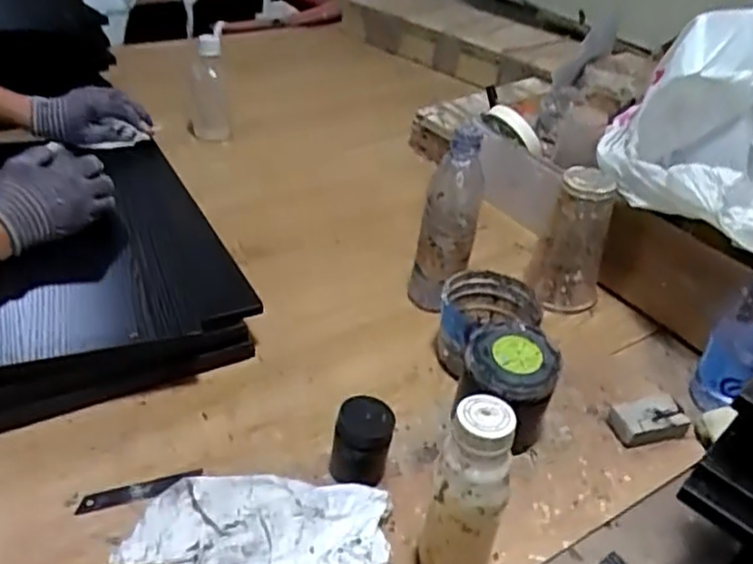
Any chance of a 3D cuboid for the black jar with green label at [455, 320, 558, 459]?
[{"bbox_3d":[0.121,0.104,0.645,0.084,0.105,0.087,4,37,-3],"label":"black jar with green label"}]

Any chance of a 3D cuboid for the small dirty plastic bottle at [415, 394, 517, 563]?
[{"bbox_3d":[0.063,0.162,0.500,0.050,0.170,0.050,8,37,2],"label":"small dirty plastic bottle"}]

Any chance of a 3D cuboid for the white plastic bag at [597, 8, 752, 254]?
[{"bbox_3d":[0.377,-0.170,0.711,0.252,0.186,0.186,22,40,20],"label":"white plastic bag"}]

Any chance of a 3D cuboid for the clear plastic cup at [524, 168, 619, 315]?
[{"bbox_3d":[0.235,-0.045,0.819,0.084,0.161,0.066,18,39,15],"label":"clear plastic cup"}]

